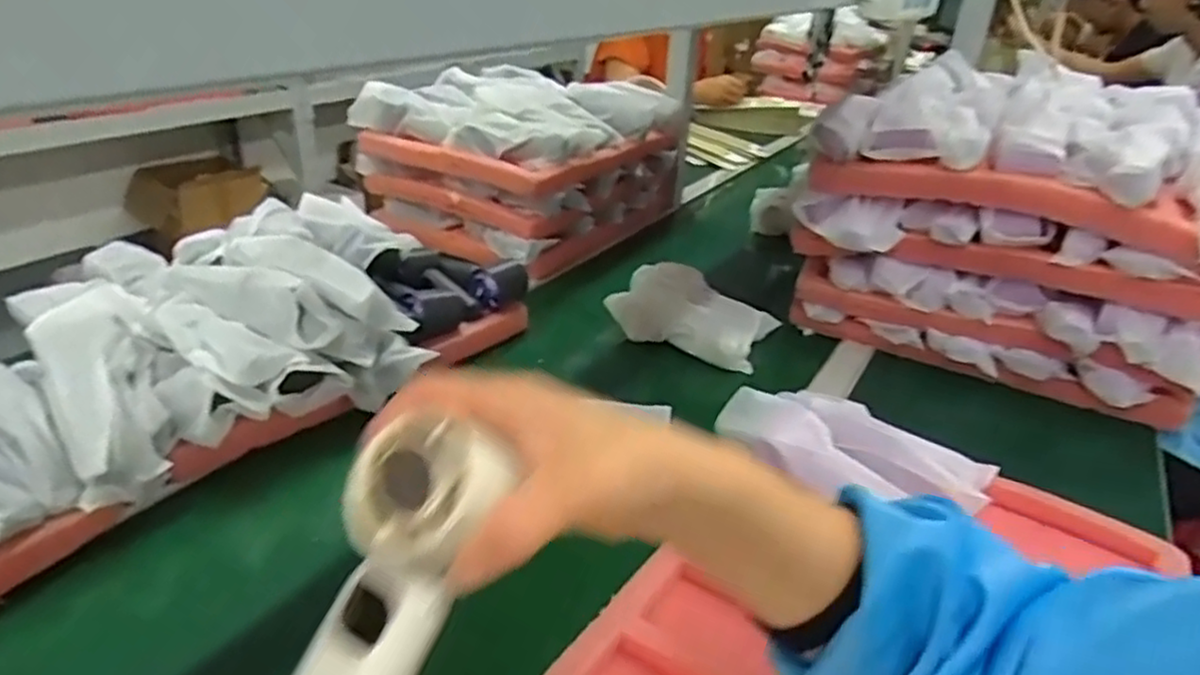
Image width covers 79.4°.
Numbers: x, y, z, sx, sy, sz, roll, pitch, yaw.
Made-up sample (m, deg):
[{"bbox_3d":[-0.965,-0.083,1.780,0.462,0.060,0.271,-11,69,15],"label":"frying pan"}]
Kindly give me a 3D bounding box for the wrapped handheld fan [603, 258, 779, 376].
[{"bbox_3d":[0.114,-0.020,0.915,0.193,0.086,0.126,25,35,34],"label":"wrapped handheld fan"}]

